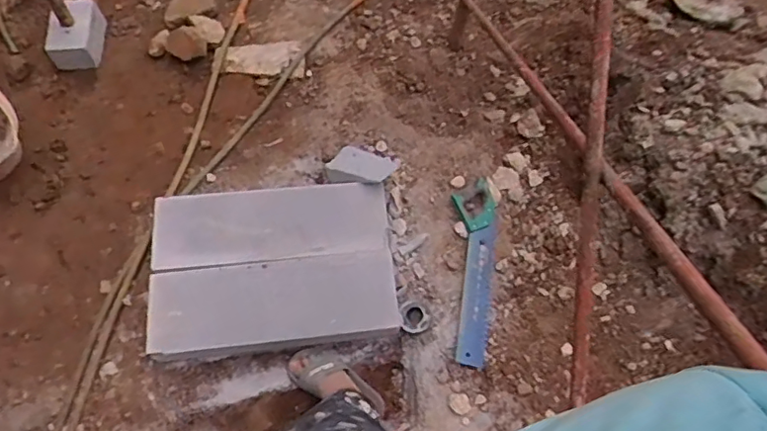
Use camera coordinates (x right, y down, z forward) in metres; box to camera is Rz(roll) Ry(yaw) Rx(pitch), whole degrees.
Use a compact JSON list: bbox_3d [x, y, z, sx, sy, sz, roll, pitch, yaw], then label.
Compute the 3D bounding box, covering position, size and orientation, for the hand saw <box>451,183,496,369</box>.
[{"bbox_3d":[0.246,0.132,1.457,0.114,0.023,0.504,4,67,-3],"label":"hand saw"}]

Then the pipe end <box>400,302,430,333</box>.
[{"bbox_3d":[0.079,0.252,1.393,0.068,0.028,0.078,-5,68,-7],"label":"pipe end"}]

